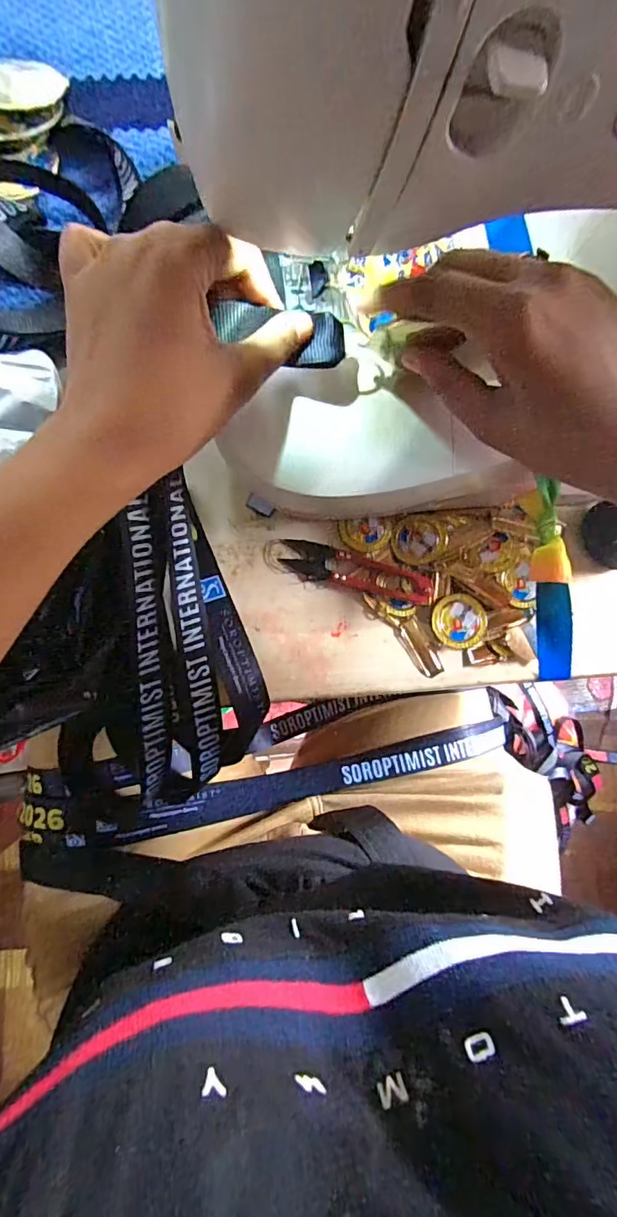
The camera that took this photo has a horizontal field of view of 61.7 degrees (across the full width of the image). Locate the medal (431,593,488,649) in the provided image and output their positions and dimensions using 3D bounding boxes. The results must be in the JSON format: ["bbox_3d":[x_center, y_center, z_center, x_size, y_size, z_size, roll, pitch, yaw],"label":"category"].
[{"bbox_3d":[0.105,0.009,0.357,0.037,0.004,0.036,-6,87,-1],"label":"medal"}]

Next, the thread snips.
[{"bbox_3d":[0.035,-0.025,0.352,0.105,0.013,0.024,14,83,-7],"label":"thread snips"}]

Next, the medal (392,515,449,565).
[{"bbox_3d":[0.077,-0.049,0.360,0.037,0.004,0.035,-5,73,12],"label":"medal"}]

